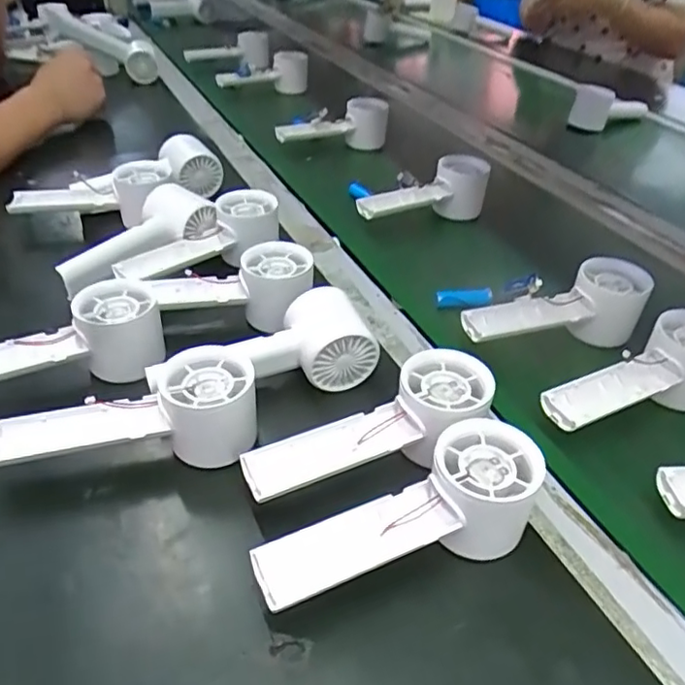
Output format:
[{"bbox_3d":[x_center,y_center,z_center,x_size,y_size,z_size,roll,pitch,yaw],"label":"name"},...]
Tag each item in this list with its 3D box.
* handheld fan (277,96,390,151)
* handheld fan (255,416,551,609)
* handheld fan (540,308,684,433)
[{"bbox_3d":[-0.016,-0.292,0.808,0.155,0.063,0.052,-3,38,-9],"label":"handheld fan"},{"bbox_3d":[0.029,0.094,0.320,0.154,0.059,0.050,-13,41,-17],"label":"handheld fan"},{"bbox_3d":[0.214,0.027,0.425,0.152,0.053,0.055,-22,44,-26],"label":"handheld fan"}]

